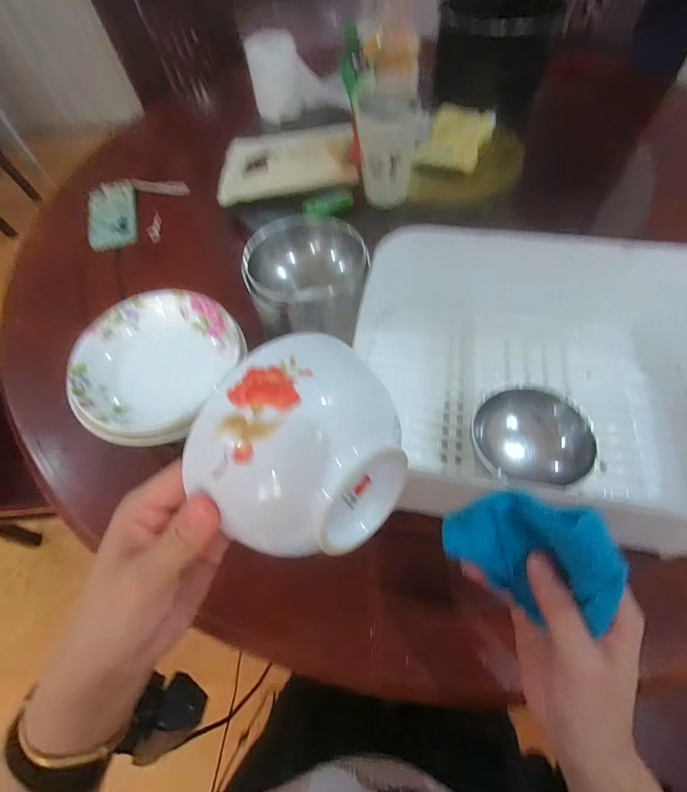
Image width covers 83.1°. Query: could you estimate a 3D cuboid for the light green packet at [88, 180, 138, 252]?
[{"bbox_3d":[-0.422,-0.335,0.716,0.081,0.029,0.169,-14,61,-5],"label":"light green packet"}]

